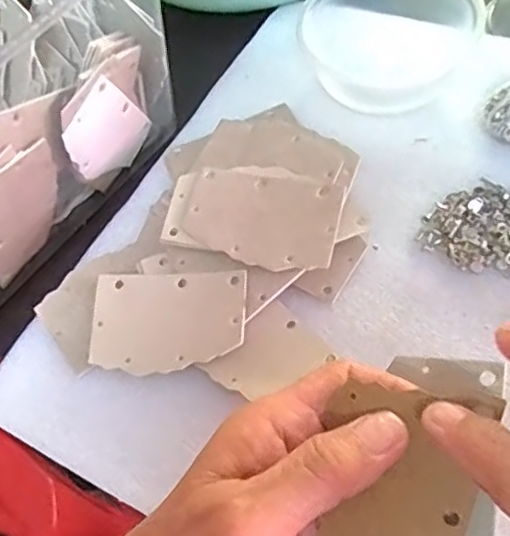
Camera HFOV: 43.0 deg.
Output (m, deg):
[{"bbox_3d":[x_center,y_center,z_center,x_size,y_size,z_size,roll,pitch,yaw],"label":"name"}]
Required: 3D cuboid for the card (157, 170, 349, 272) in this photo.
[{"bbox_3d":[-0.001,-0.031,0.361,0.095,0.004,0.059,14,68,14],"label":"card"}]

